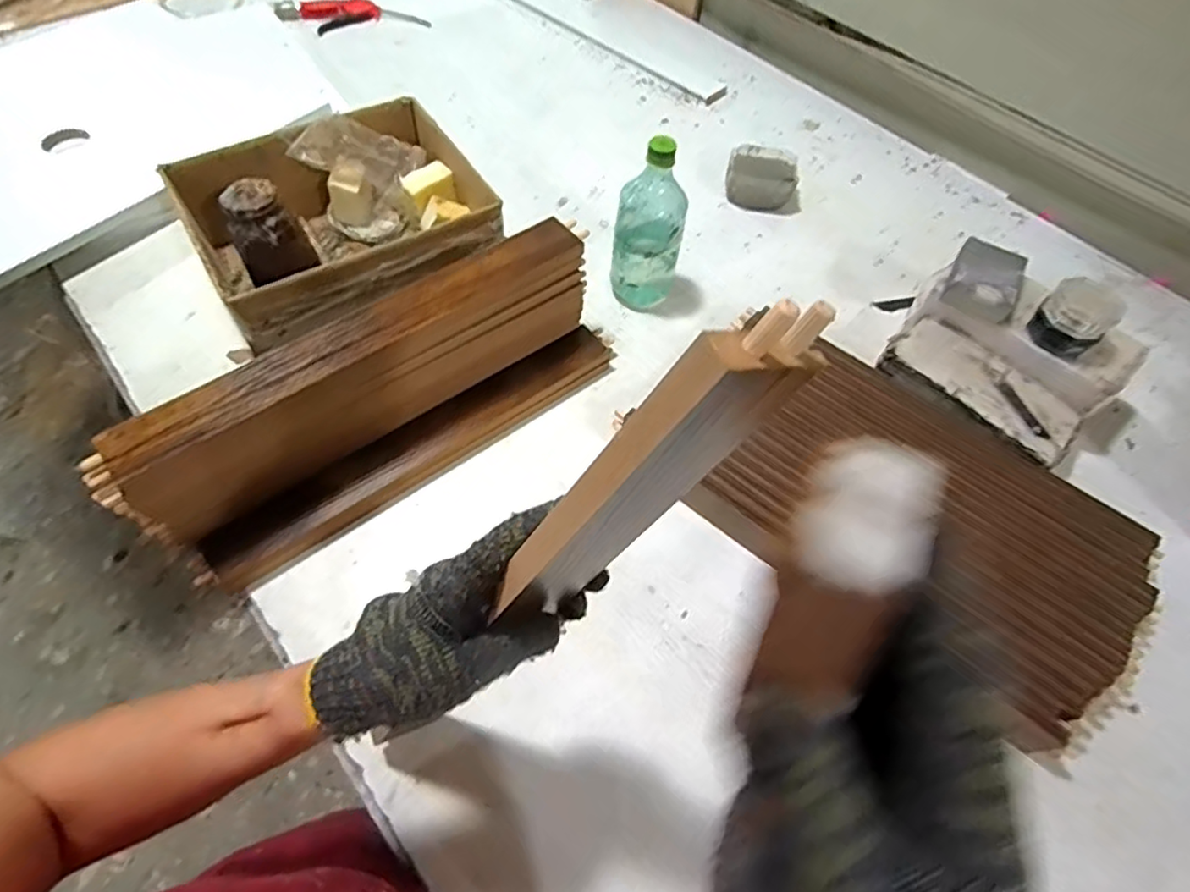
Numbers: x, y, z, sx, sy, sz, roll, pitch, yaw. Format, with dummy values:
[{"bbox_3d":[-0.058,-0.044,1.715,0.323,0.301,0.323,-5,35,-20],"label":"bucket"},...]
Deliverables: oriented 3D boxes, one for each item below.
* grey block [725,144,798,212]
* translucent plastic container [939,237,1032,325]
[{"bbox_3d":[0.248,-0.402,0.914,0.101,0.055,0.097,15,58,5],"label":"grey block"},{"bbox_3d":[0.454,-0.194,0.711,0.075,0.028,0.111,26,59,12],"label":"translucent plastic container"}]

